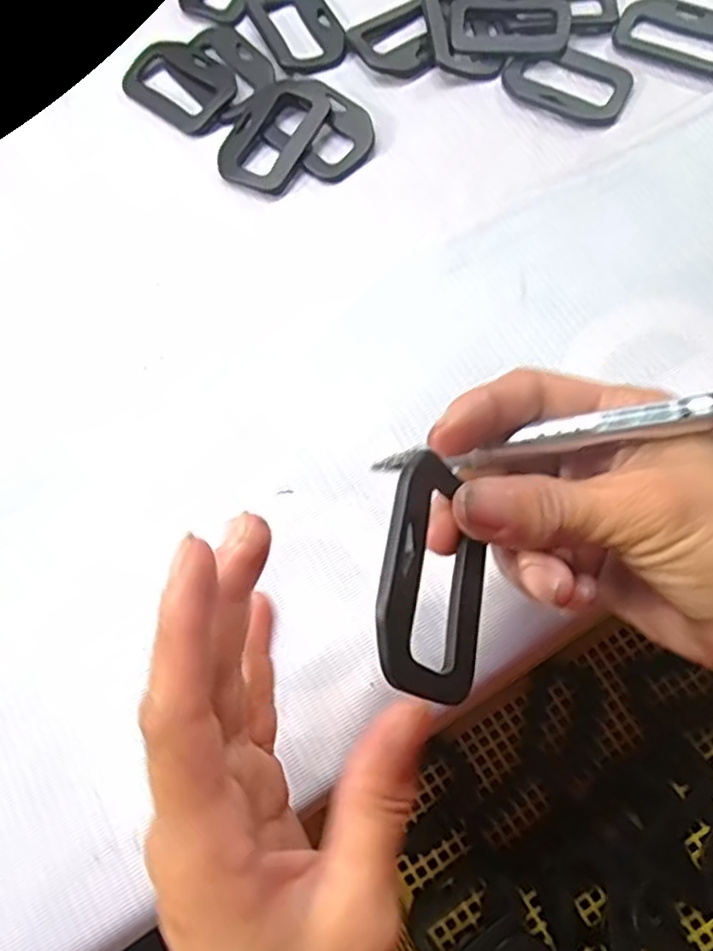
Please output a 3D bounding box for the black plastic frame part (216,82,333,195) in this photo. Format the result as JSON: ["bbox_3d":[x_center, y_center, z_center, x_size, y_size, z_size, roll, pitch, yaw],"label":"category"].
[{"bbox_3d":[-0.043,-0.168,0.329,0.040,0.011,0.059,28,74,11],"label":"black plastic frame part"}]

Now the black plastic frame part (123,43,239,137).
[{"bbox_3d":[-0.090,-0.203,0.344,0.058,0.004,0.041,38,76,13],"label":"black plastic frame part"}]

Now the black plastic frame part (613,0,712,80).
[{"bbox_3d":[0.166,-0.227,0.343,0.060,0.006,0.041,25,74,10],"label":"black plastic frame part"}]

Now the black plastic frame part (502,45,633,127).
[{"bbox_3d":[0.107,-0.200,0.337,0.062,0.004,0.040,26,74,10],"label":"black plastic frame part"}]

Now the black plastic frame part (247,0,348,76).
[{"bbox_3d":[-0.029,-0.238,0.356,0.042,0.007,0.059,-25,72,-7],"label":"black plastic frame part"}]

